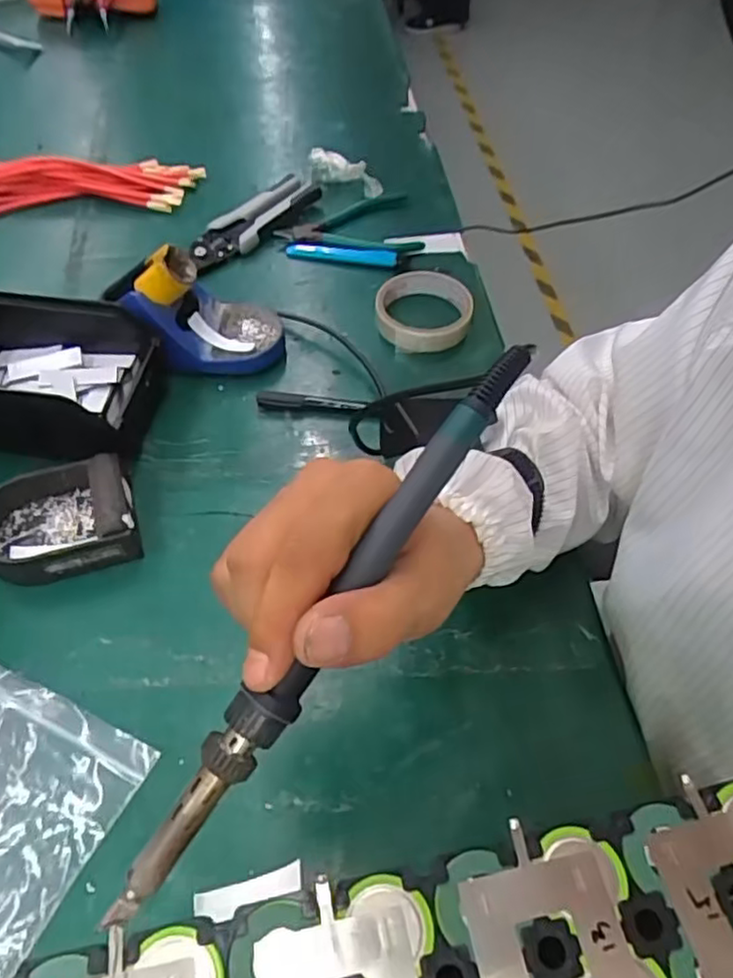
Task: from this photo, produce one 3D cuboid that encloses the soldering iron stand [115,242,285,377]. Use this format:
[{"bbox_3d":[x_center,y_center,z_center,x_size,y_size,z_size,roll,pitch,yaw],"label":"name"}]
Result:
[{"bbox_3d":[-0.129,-0.151,0.551,0.113,0.089,0.074,-1,54,-3],"label":"soldering iron stand"}]

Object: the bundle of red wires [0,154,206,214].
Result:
[{"bbox_3d":[-0.338,-0.327,0.705,0.316,0.039,0.136,-15,56,-14],"label":"bundle of red wires"}]

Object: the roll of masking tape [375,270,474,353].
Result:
[{"bbox_3d":[0.052,-0.166,0.607,0.084,0.023,0.094,-5,54,-6],"label":"roll of masking tape"}]

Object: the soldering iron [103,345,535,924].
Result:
[{"bbox_3d":[-0.011,0.042,0.227,0.018,0.016,0.238,32,81,18],"label":"soldering iron"}]

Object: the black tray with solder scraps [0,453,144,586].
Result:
[{"bbox_3d":[-0.216,0.022,0.452,0.106,0.037,0.074,-14,56,-13],"label":"black tray with solder scraps"}]

